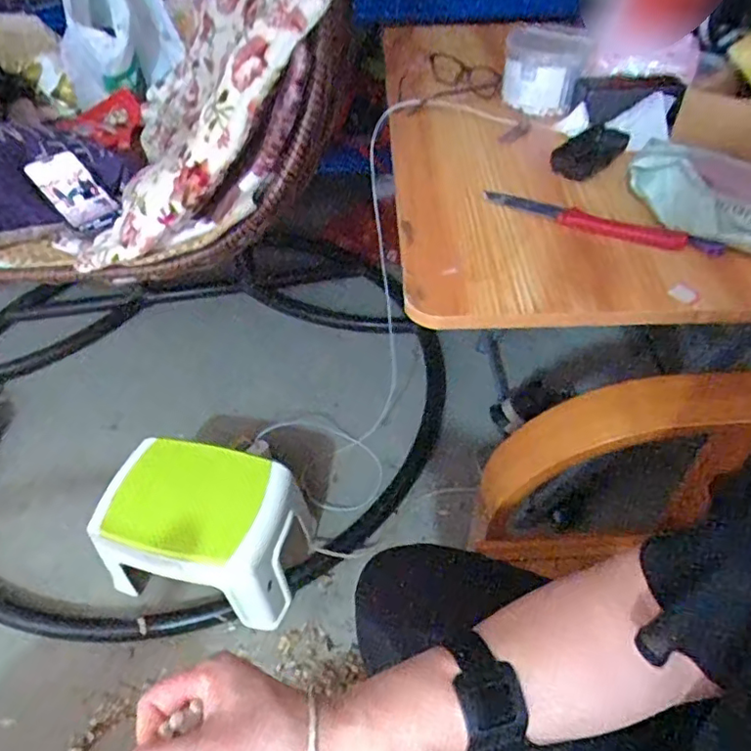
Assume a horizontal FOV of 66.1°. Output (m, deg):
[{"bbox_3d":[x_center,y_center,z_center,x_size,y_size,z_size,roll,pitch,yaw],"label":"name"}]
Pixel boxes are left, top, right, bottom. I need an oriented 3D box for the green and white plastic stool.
[{"bbox_3d":[-0.280,0.260,0.975,0.295,0.220,0.208,10,47,12],"label":"green and white plastic stool"}]

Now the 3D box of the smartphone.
[{"bbox_3d":[-0.432,-0.266,0.827,0.148,0.007,0.068,44,75,9],"label":"smartphone"}]

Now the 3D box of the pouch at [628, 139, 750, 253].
[{"bbox_3d":[0.355,-0.178,0.562,0.197,0.022,0.122,29,70,17],"label":"pouch"}]

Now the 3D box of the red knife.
[{"bbox_3d":[0.225,-0.156,0.588,0.232,0.013,0.024,21,50,21],"label":"red knife"}]

